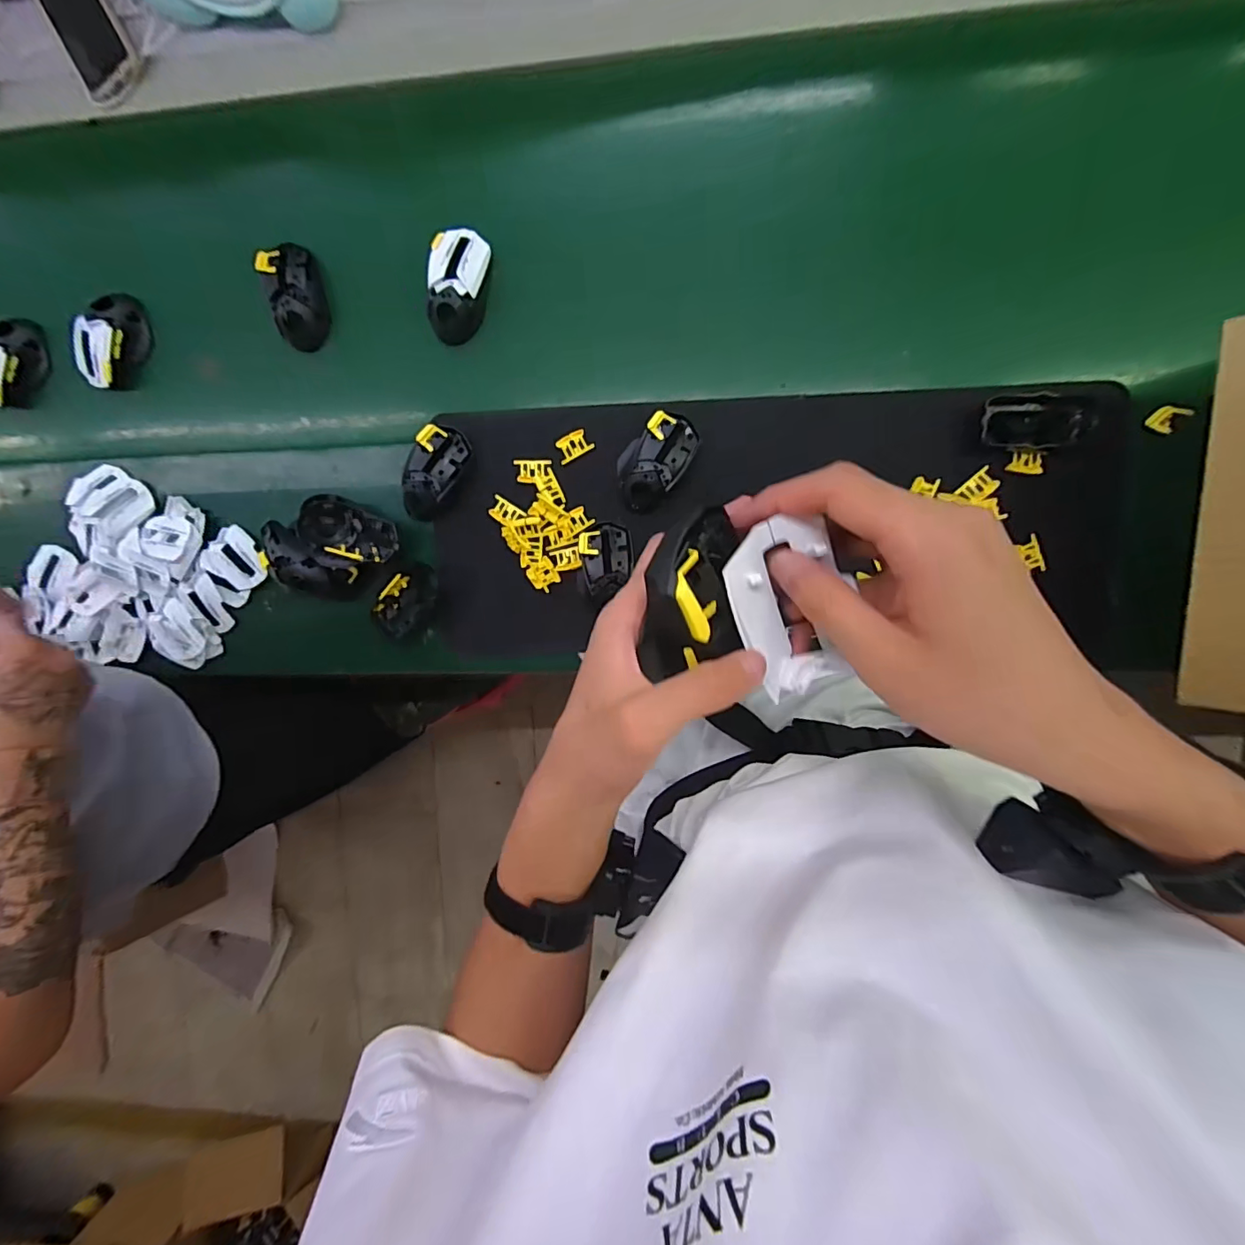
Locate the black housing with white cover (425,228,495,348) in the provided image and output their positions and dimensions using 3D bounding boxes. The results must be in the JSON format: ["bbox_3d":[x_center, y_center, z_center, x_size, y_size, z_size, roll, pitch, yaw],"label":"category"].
[{"bbox_3d":[-0.198,-0.401,0.623,0.073,0.037,0.123,14,98,3],"label":"black housing with white cover"}]

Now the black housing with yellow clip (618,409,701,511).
[{"bbox_3d":[0.038,-0.191,0.617,0.069,0.031,0.113,39,99,-1],"label":"black housing with yellow clip"}]

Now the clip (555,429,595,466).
[{"bbox_3d":[-0.060,-0.214,0.633,0.042,0.006,0.028,-27,94,7],"label":"clip"}]

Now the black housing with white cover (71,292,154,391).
[{"bbox_3d":[-0.660,-0.361,0.683,0.062,0.049,0.119,34,99,0],"label":"black housing with white cover"}]

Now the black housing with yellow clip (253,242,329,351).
[{"bbox_3d":[-0.400,-0.404,0.645,0.069,0.037,0.114,-9,96,6],"label":"black housing with yellow clip"}]

